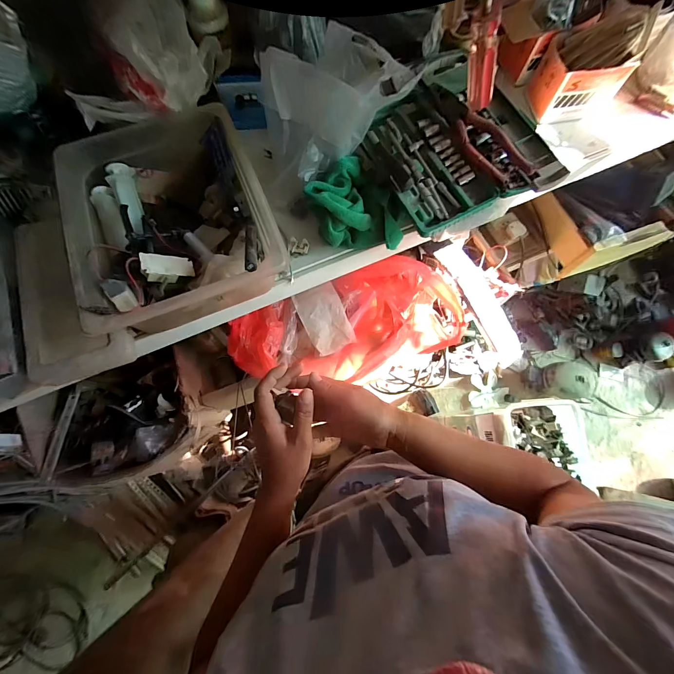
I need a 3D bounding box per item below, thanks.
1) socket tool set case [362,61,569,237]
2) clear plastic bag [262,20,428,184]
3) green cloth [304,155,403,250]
[{"bbox_3d":[0.169,-0.281,0.456,0.223,0.038,0.241,-26,76,-7],"label":"socket tool set case"},{"bbox_3d":[0.005,-0.325,0.426,0.191,0.120,0.118,-44,78,-11],"label":"clear plastic bag"},{"bbox_3d":[0.030,-0.206,0.486,0.142,0.076,0.116,1,74,1],"label":"green cloth"}]

